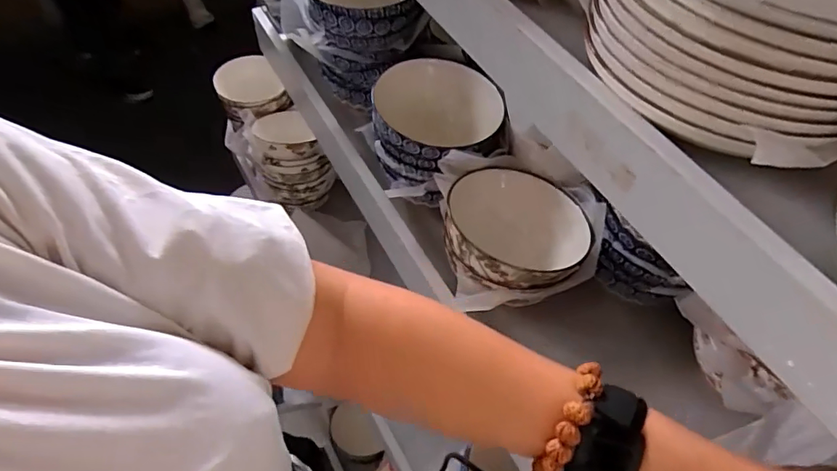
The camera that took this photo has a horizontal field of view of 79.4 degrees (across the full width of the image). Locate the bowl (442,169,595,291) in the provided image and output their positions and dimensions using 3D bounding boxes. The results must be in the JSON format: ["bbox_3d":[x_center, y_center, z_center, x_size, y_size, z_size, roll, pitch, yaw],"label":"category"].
[{"bbox_3d":[0.104,-0.006,0.561,0.146,0.079,0.155,2,55,-3],"label":"bowl"}]

